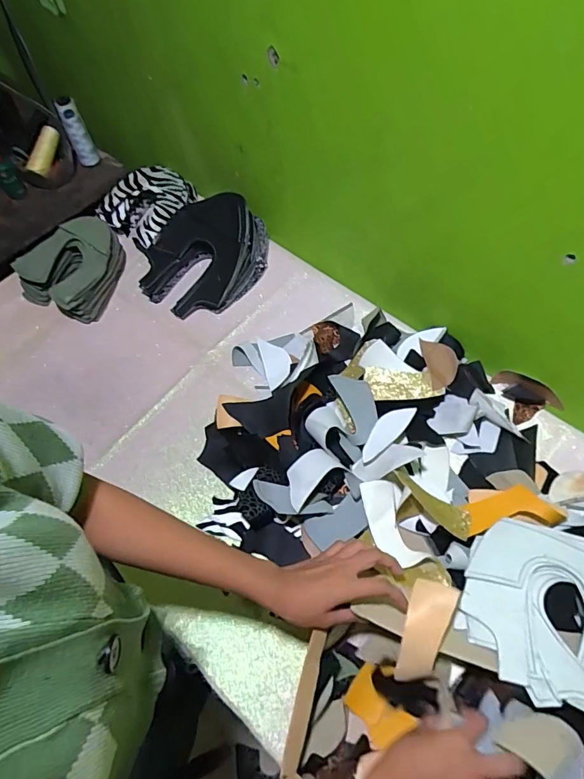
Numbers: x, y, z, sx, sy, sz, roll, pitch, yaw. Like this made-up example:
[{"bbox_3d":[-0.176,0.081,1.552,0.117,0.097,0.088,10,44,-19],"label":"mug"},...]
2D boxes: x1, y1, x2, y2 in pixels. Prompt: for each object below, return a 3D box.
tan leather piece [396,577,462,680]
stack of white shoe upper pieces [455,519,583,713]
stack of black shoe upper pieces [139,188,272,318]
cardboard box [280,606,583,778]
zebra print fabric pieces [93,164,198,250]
[{"bbox_3d":[0.140,0.259,0.473,0.042,0.016,0.105,22,79,12],"label":"tan leather piece"},{"bbox_3d":[0.297,0.243,0.496,0.192,0.035,0.199,10,46,15],"label":"stack of white shoe upper pieces"},{"bbox_3d":[-0.166,-0.259,0.823,0.202,0.093,0.231,36,69,18],"label":"stack of black shoe upper pieces"},{"bbox_3d":[0.164,0.379,0.453,0.335,0.120,0.191,20,65,11],"label":"cardboard box"},{"bbox_3d":[-0.282,-0.377,0.887,0.154,0.056,0.189,36,69,18],"label":"zebra print fabric pieces"}]

